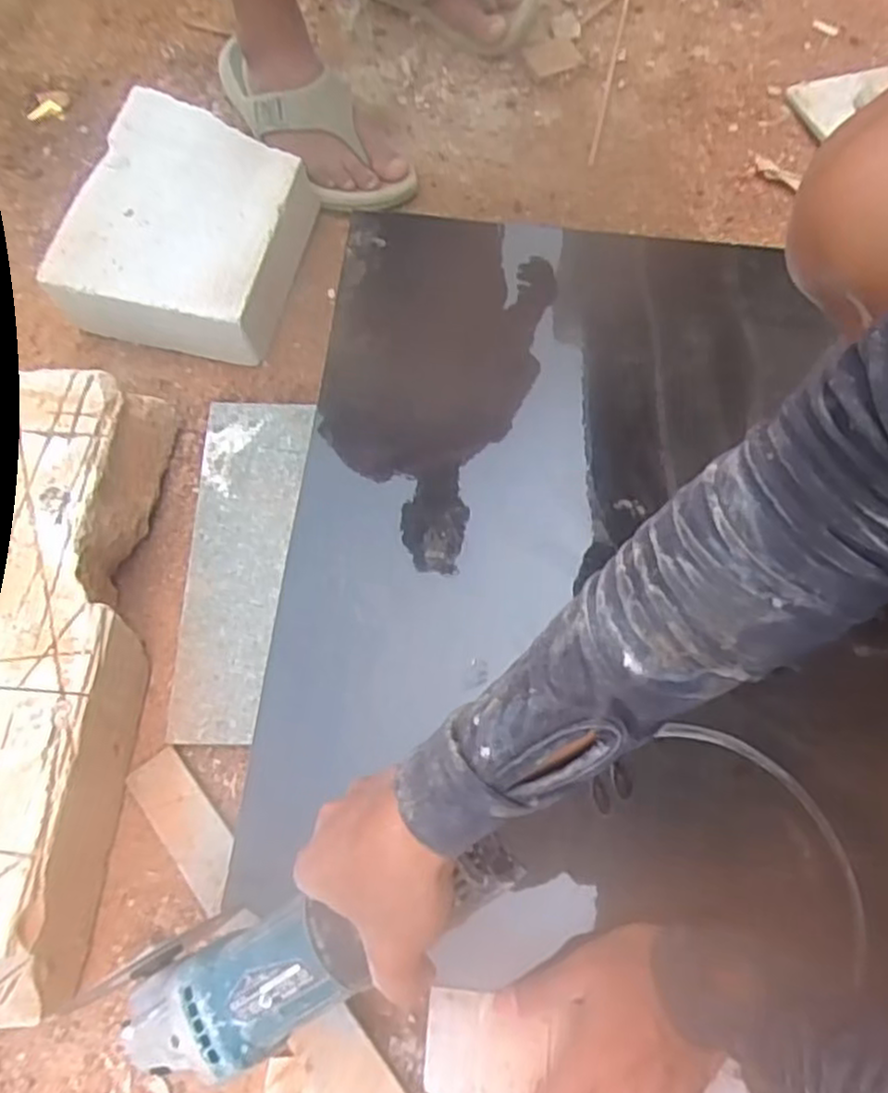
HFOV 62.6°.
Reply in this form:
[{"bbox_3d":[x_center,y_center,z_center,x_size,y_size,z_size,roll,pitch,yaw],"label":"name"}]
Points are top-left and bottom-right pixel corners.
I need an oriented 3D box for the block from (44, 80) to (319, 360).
[{"bbox_3d":[-0.238,-0.309,0.704,0.209,0.079,0.235,13,68,3],"label":"block"}]

